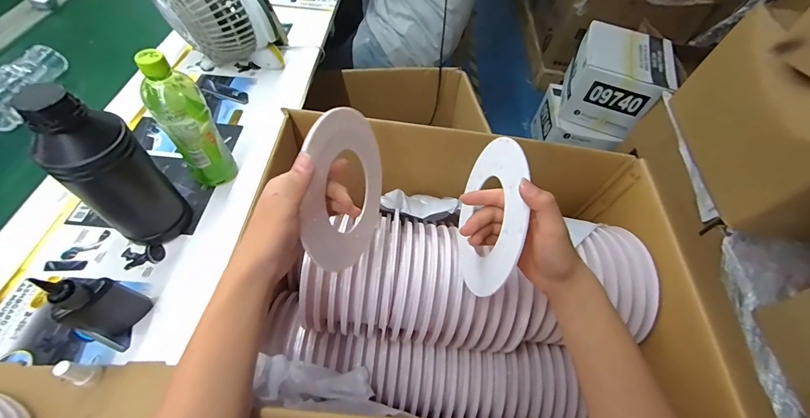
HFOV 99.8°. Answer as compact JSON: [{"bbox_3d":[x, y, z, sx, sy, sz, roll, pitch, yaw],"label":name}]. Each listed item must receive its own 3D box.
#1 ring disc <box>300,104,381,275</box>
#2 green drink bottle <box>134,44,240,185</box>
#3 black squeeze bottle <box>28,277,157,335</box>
[{"bbox_3d":[-0.071,-0.023,0.414,0.009,0.179,0.180,8,61,22],"label":"ring disc"},{"bbox_3d":[-0.303,-0.116,0.480,0.066,0.211,0.065,-34,64,-24],"label":"green drink bottle"},{"bbox_3d":[-0.335,0.102,0.370,0.031,0.131,0.055,19,56,8],"label":"black squeeze bottle"}]

